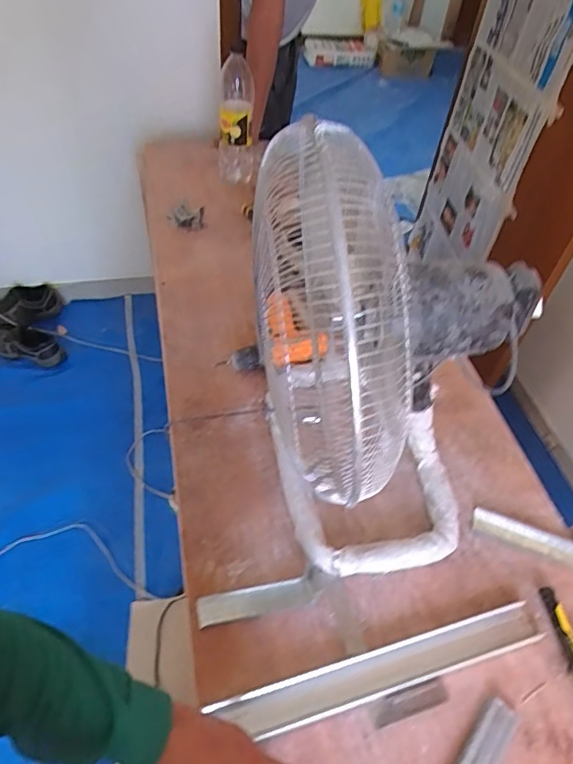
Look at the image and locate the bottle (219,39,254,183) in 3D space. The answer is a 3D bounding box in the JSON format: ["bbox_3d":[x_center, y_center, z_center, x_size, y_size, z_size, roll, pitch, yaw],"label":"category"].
[{"bbox_3d":[-0.125,-0.645,1.270,0.087,0.291,0.103,-1,50,-7],"label":"bottle"}]

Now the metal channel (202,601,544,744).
[{"bbox_3d":[0.132,0.374,0.671,0.430,0.019,0.052,-11,53,-13],"label":"metal channel"}]

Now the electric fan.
[{"bbox_3d":[0.132,-0.044,0.674,0.266,0.539,0.395,-8,52,-10],"label":"electric fan"}]

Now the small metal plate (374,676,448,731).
[{"bbox_3d":[0.160,0.414,0.666,0.101,0.007,0.028,-12,53,-14],"label":"small metal plate"}]

